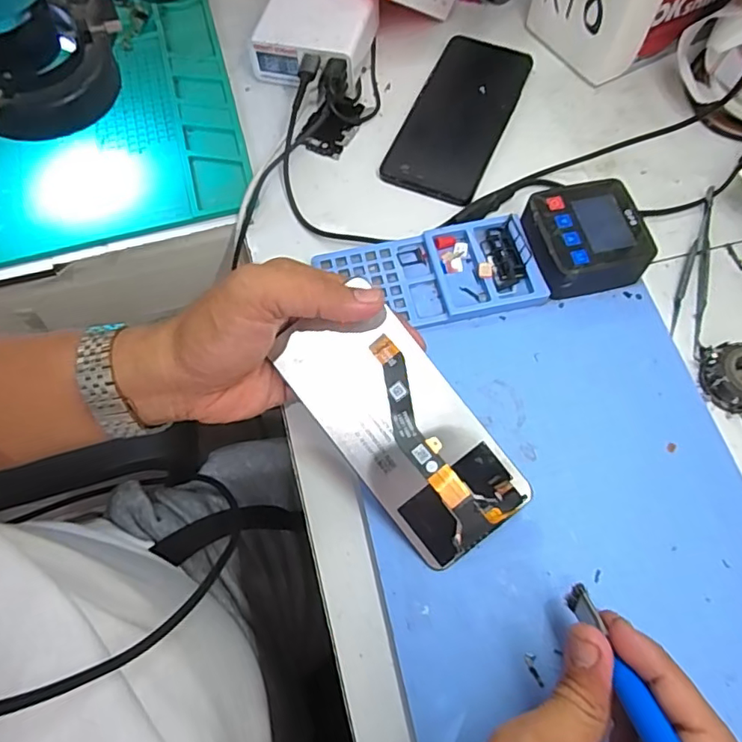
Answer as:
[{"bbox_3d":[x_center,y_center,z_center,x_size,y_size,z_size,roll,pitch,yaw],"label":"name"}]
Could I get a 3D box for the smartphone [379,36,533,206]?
[{"bbox_3d":[0.072,-0.209,0.452,0.076,0.010,0.173,21,68,10],"label":"smartphone"}]

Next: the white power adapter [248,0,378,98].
[{"bbox_3d":[-0.047,-0.283,0.464,0.090,0.041,0.087,19,67,8],"label":"white power adapter"}]

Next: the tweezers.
[{"bbox_3d":[0.229,-0.073,0.389,0.021,0.008,0.134,18,67,8],"label":"tweezers"}]

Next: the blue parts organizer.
[{"bbox_3d":[0.042,-0.064,0.378,0.138,0.014,0.070,-12,66,-5],"label":"blue parts organizer"}]

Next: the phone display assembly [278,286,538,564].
[{"bbox_3d":[0.018,0.031,0.309,0.071,0.009,0.147,-38,89,-2],"label":"phone display assembly"}]

